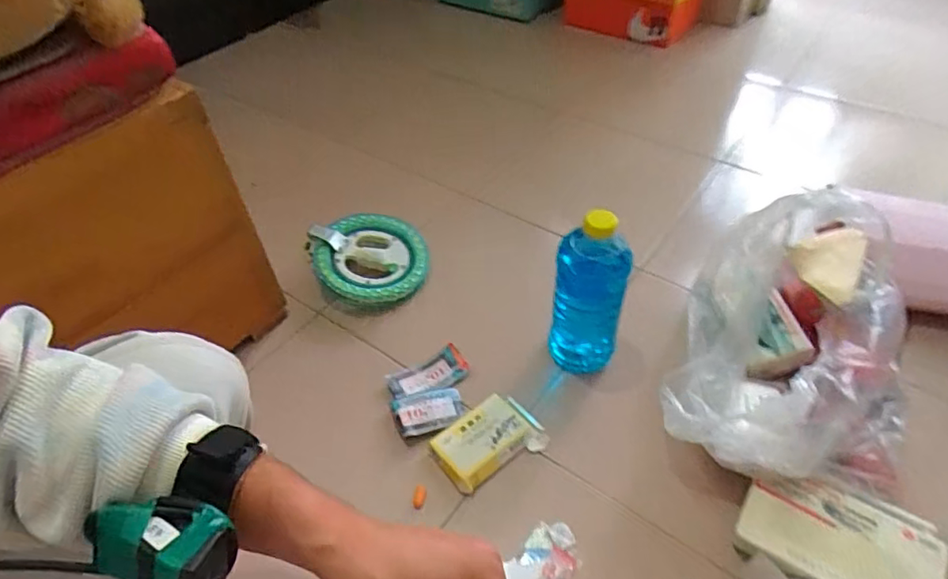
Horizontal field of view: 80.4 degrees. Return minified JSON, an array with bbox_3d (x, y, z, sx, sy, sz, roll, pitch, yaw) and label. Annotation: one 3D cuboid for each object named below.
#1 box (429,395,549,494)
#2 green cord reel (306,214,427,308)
[{"bbox_3d":[0.020,0.204,0.760,0.139,0.024,0.093,-30,51,-22],"label":"box"},{"bbox_3d":[-0.178,-0.057,0.973,0.196,0.064,0.178,-16,47,-11],"label":"green cord reel"}]

